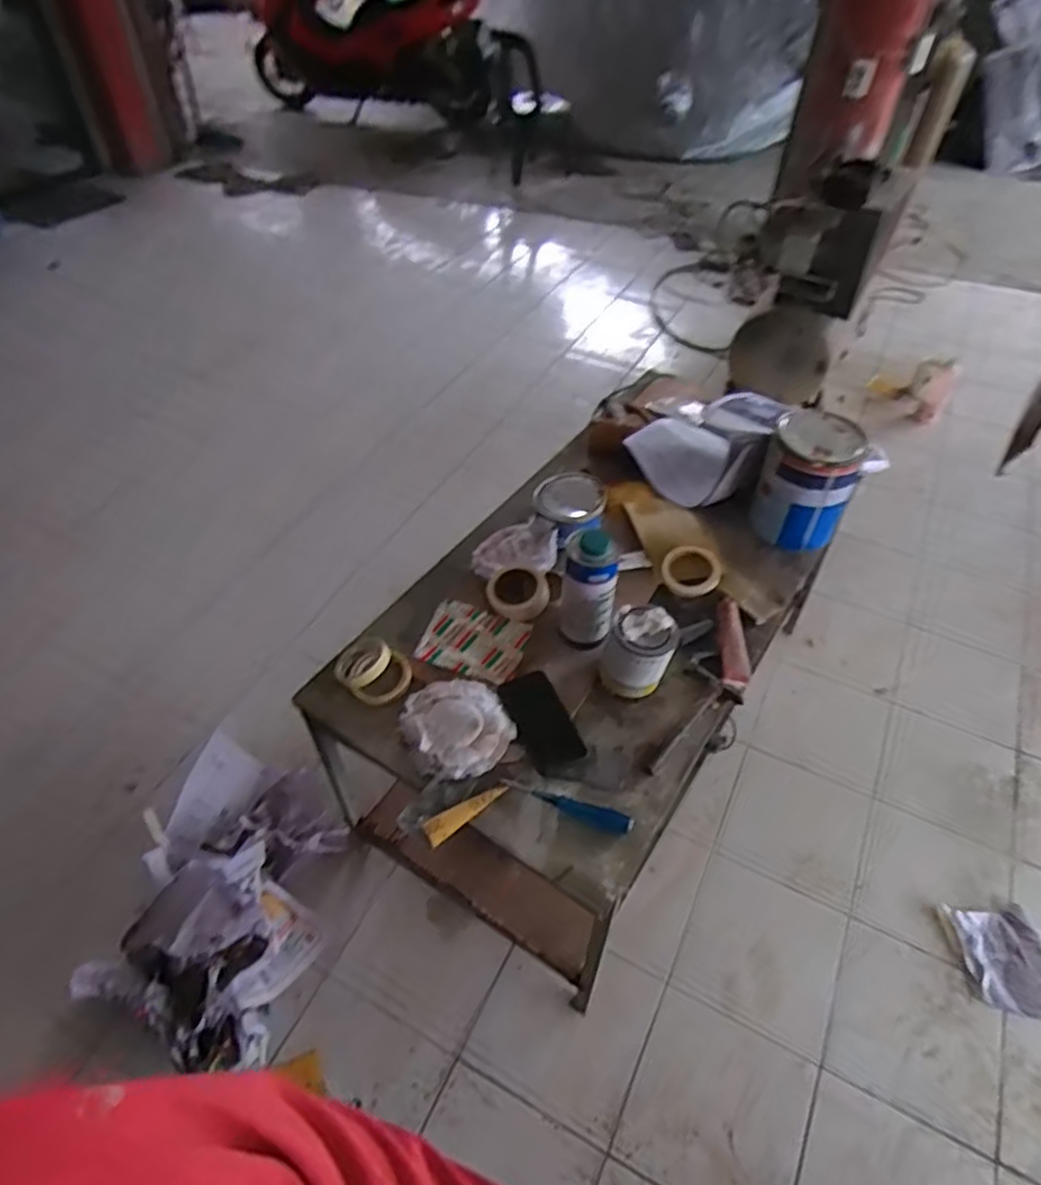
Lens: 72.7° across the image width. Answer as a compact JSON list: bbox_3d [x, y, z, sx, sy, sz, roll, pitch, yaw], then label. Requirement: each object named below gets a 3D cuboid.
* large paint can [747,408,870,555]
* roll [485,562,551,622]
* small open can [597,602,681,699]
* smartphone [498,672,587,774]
[{"bbox_3d":[0.531,-0.203,1.317,0.157,0.205,0.167,1,47,-1],"label":"large paint can"},{"bbox_3d":[-0.003,-0.003,1.235,0.117,0.039,0.110,31,54,24],"label":"roll"},{"bbox_3d":[0.183,0.098,1.098,0.097,0.137,0.097,1,47,-1],"label":"small open can"},{"bbox_3d":[0.032,0.195,1.089,0.086,0.013,0.166,-18,50,-17],"label":"smartphone"}]

